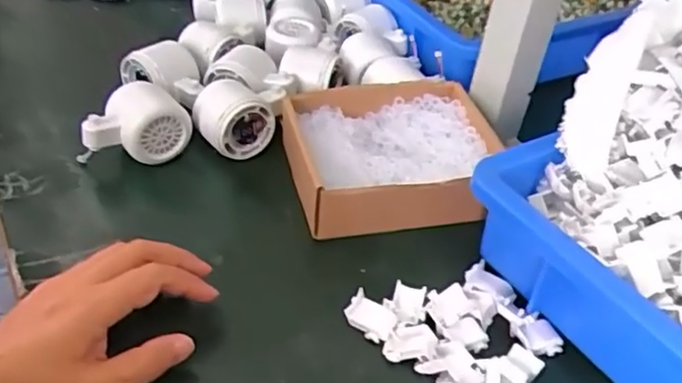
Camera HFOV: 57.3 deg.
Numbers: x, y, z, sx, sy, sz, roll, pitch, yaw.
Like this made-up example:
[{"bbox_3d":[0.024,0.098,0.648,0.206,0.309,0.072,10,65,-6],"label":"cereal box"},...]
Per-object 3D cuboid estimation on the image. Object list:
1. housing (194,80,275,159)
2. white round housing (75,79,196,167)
[{"bbox_3d":[-0.097,-0.064,0.551,0.058,0.050,0.058,-18,46,-25],"label":"housing"},{"bbox_3d":[-0.176,-0.054,0.532,0.092,0.055,0.056,-10,43,-17],"label":"white round housing"}]

